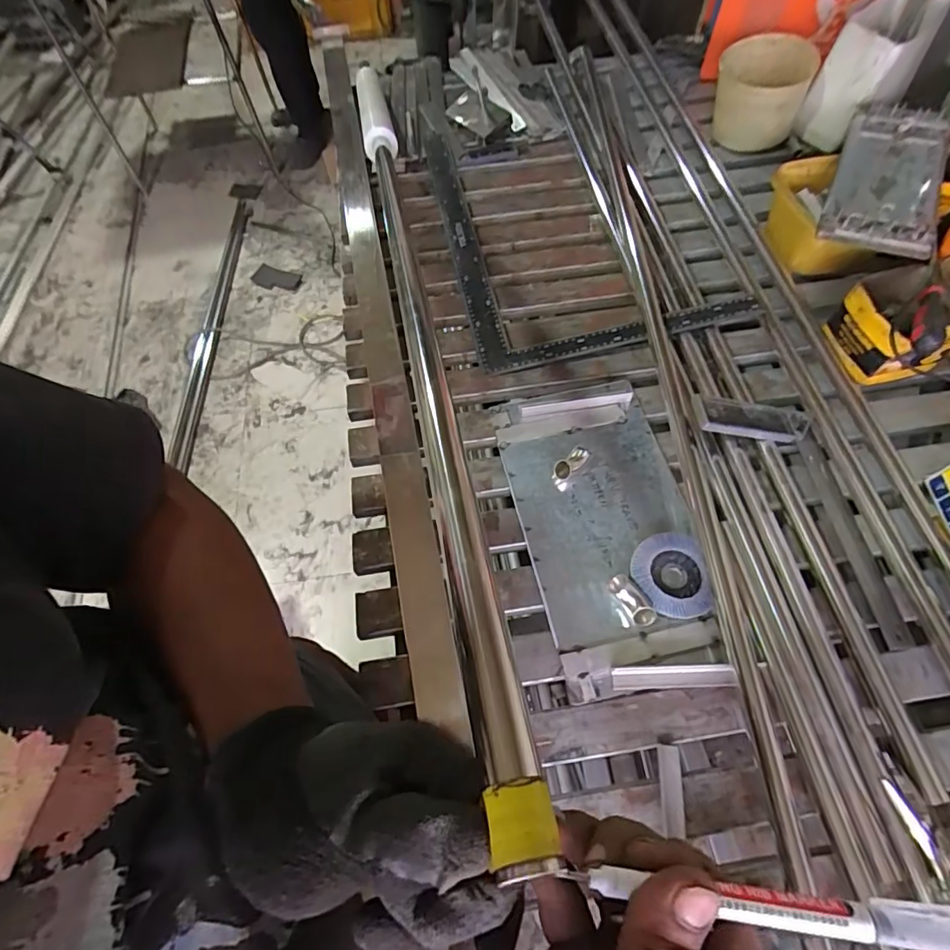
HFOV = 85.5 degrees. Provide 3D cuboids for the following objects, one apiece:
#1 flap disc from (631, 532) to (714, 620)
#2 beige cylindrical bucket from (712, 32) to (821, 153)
[{"bbox_3d":[0.219,0.110,0.577,0.084,0.016,0.095,-2,62,3],"label":"flap disc"},{"bbox_3d":[0.490,-0.656,0.891,0.149,0.140,0.125,18,65,13],"label":"beige cylindrical bucket"}]

